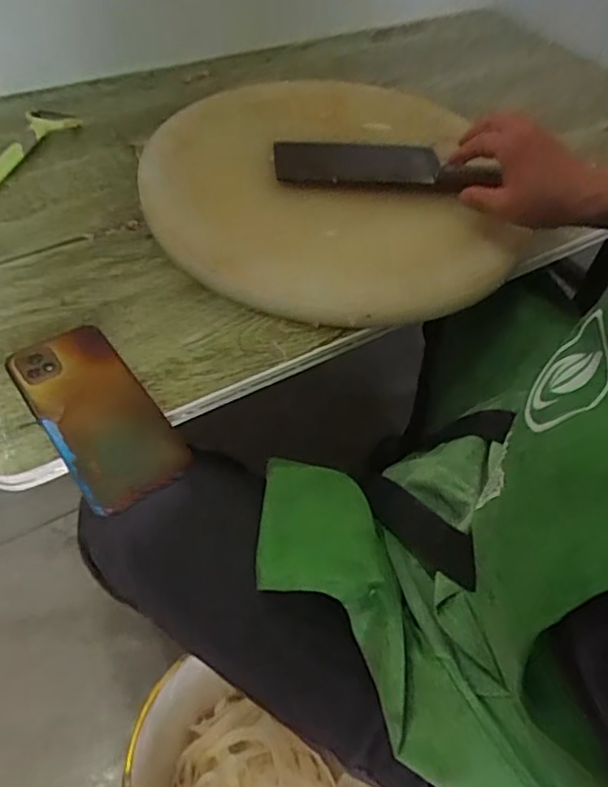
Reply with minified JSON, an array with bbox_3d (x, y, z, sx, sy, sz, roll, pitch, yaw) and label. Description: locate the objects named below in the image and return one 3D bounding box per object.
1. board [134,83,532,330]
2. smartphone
[{"bbox_3d":[0.032,-0.232,0.635,0.381,0.046,0.406,3,52,-3],"label":"board"},{"bbox_3d":[-0.154,0.009,0.451,0.078,0.013,0.163,-29,59,-26],"label":"smartphone"}]

